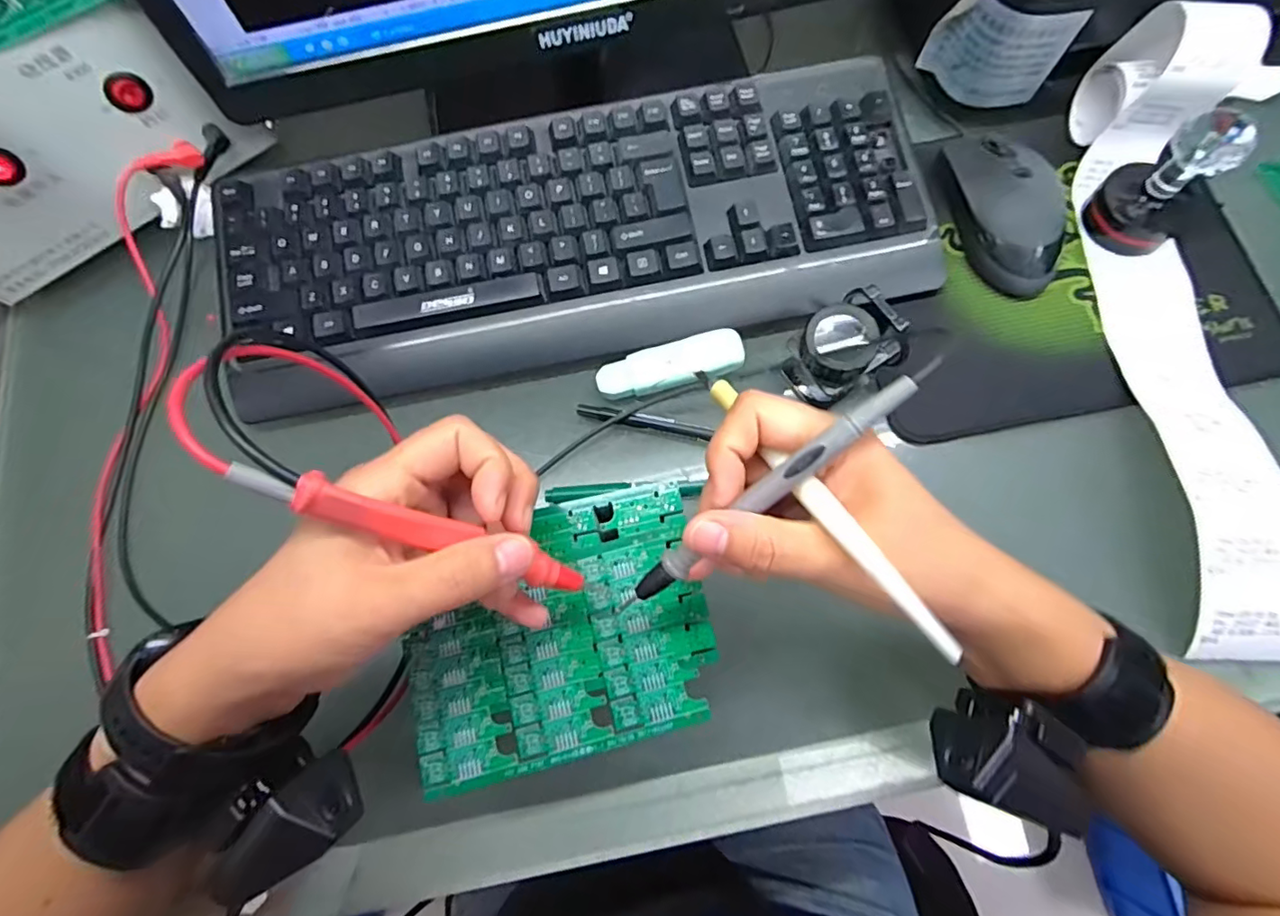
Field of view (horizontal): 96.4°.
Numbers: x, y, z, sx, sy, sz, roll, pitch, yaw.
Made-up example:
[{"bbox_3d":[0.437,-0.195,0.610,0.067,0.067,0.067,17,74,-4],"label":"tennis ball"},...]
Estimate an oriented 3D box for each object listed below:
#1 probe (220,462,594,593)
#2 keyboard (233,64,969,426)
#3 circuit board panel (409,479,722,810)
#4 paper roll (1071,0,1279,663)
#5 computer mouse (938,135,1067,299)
[{"bbox_3d":[-0.076,0.028,0.209,0.127,0.017,0.013,26,72,-31],"label":"probe"},{"bbox_3d":[-0.039,-0.140,0.354,0.427,0.029,0.156,-12,74,-2],"label":"keyboard"},{"bbox_3d":[-0.038,0.080,0.266,0.136,0.004,0.108,-14,73,-2],"label":"circuit board panel"},{"bbox_3d":[0.313,-0.091,0.312,0.069,0.071,0.383,4,74,3],"label":"paper roll"},{"bbox_3d":[0.225,-0.156,0.352,0.051,0.031,0.111,-15,74,-3],"label":"computer mouse"}]

